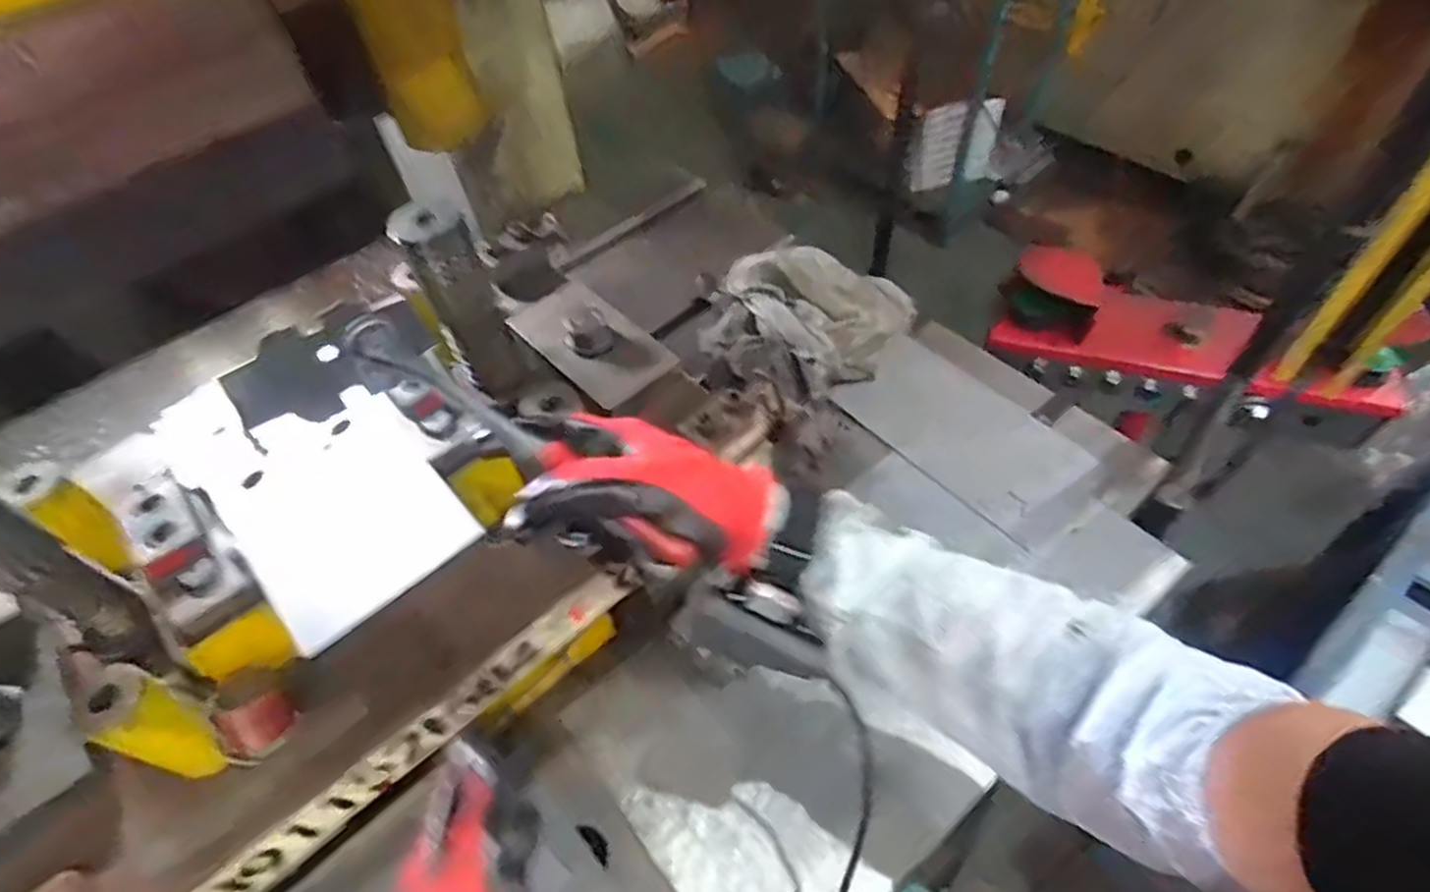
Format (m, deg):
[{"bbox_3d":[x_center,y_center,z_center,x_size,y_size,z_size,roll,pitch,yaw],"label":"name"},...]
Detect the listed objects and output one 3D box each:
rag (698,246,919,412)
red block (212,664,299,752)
[{"bbox_3d":[0.093,-0.146,0.814,0.202,0.070,0.191,25,58,23],"label":"rag"},{"bbox_3d":[-0.294,0.165,0.468,0.043,0.038,0.045,-39,58,-23],"label":"red block"}]

